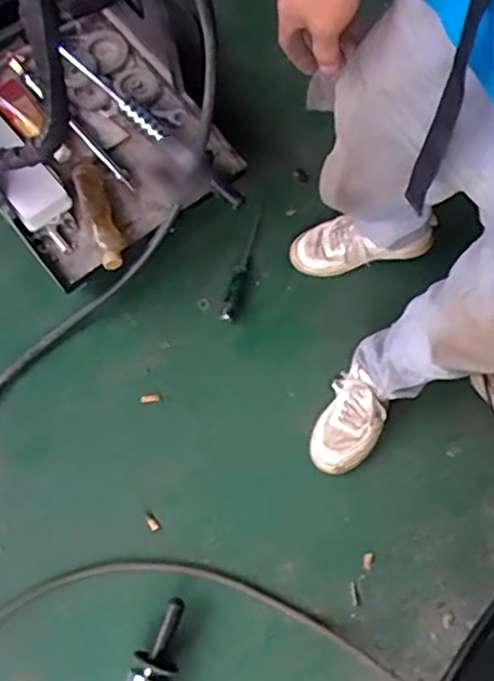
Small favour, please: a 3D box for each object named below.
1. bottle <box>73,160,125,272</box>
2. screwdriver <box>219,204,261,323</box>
[{"bbox_3d":[-0.257,-0.223,1.178,0.059,0.052,0.210,-18,73,-7],"label":"bottle"},{"bbox_3d":[-0.009,-0.143,1.261,0.031,0.029,0.221,13,72,3],"label":"screwdriver"}]

